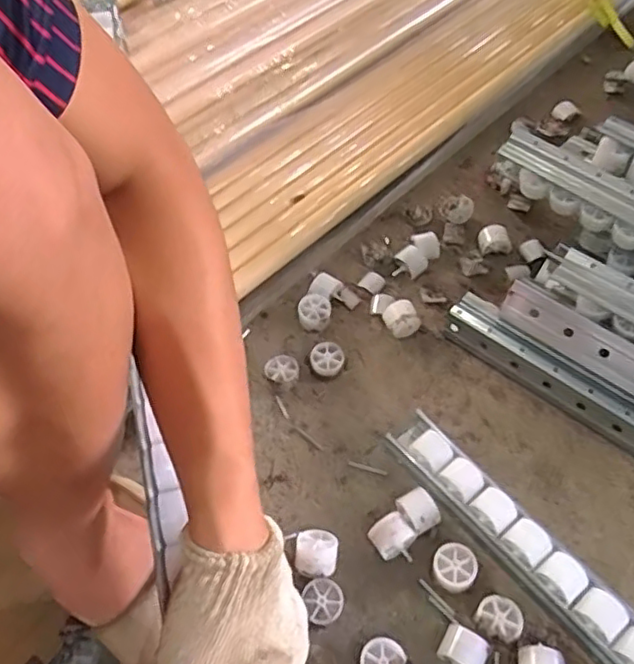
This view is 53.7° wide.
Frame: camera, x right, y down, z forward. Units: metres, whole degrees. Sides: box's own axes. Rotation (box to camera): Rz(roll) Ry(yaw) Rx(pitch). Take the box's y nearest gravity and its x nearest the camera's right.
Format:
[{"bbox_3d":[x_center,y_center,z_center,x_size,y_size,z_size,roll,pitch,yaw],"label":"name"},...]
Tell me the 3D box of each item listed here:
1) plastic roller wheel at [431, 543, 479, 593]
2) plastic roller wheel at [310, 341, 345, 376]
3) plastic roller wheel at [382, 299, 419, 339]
[{"bbox_3d":[0.116,0.198,0.526,0.033,0.024,0.036,-1,55,2],"label":"plastic roller wheel"},{"bbox_3d":[0.010,0.031,0.651,0.034,0.027,0.032,-1,55,2],"label":"plastic roller wheel"},{"bbox_3d":[0.090,-0.014,0.672,0.030,0.031,0.036,-22,57,-12],"label":"plastic roller wheel"}]

